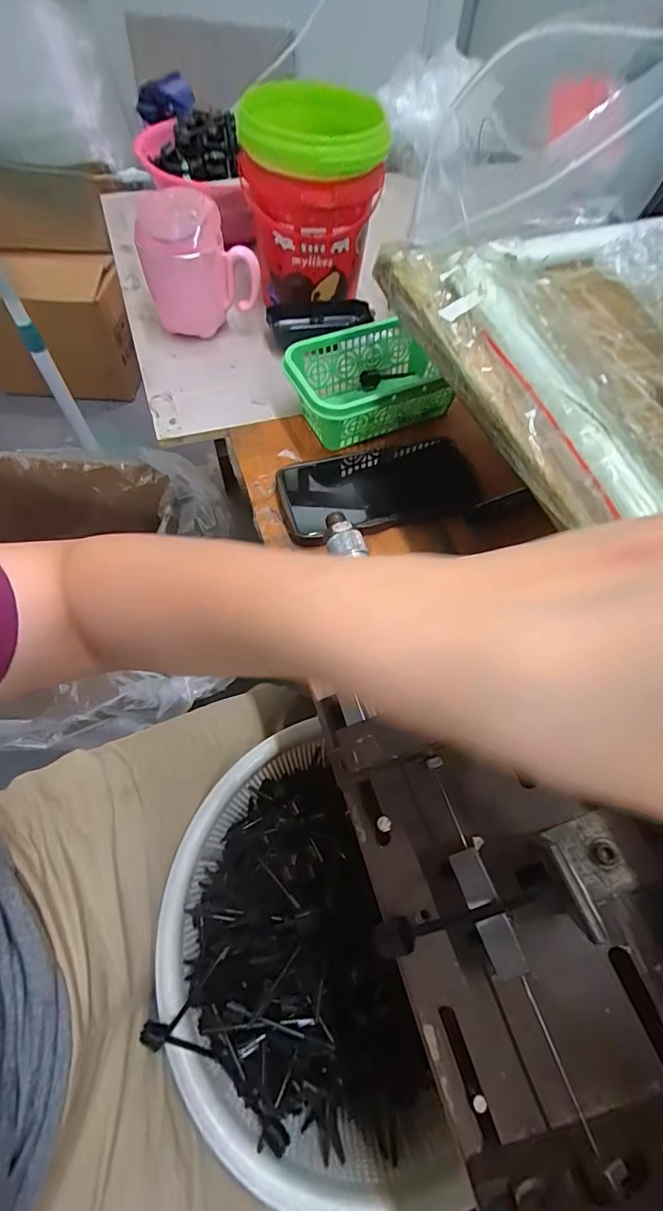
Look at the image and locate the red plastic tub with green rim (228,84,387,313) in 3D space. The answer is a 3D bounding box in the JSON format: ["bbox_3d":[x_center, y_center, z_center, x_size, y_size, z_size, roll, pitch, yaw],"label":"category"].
[{"bbox_3d":[-0.024,-0.406,0.466,0.129,0.153,0.149,-6,63,-7],"label":"red plastic tub with green rim"}]

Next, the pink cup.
[{"bbox_3d":[-0.131,-0.338,0.451,0.107,0.106,0.080,-10,63,-9],"label":"pink cup"}]

